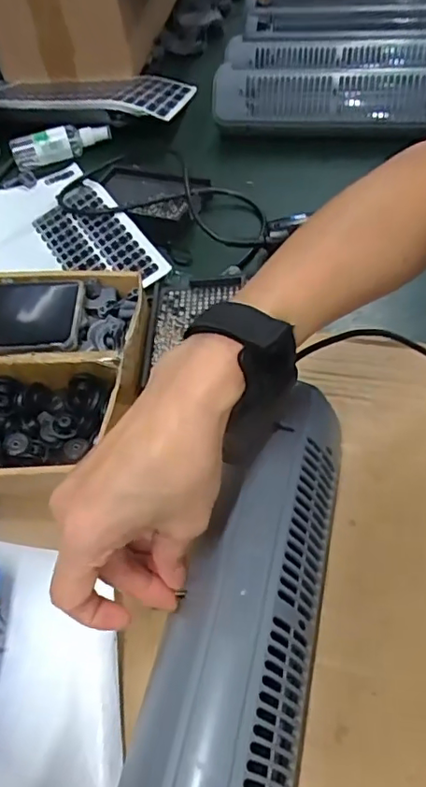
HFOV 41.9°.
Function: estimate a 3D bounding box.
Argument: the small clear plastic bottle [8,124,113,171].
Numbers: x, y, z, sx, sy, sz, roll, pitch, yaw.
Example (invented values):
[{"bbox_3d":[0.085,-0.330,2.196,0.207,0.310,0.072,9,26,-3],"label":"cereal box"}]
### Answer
[{"bbox_3d":[-0.203,-0.336,0.746,0.127,0.036,0.033,-22,52,-9],"label":"small clear plastic bottle"}]

